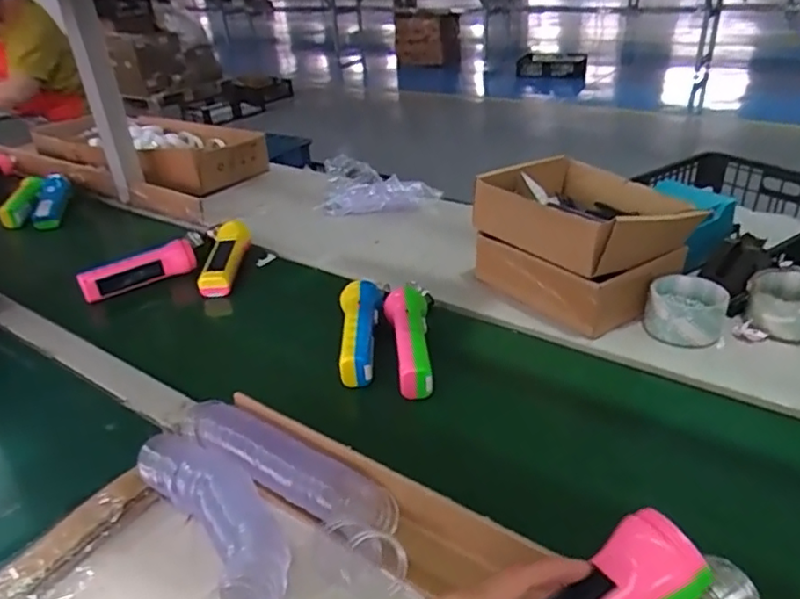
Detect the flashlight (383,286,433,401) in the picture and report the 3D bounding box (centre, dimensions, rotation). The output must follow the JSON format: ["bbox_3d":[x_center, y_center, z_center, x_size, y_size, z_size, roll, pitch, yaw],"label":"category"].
[{"bbox_3d":[0.012,0.042,0.687,0.055,0.052,0.175,-5,30,-2],"label":"flashlight"}]

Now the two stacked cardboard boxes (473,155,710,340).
[{"bbox_3d":[0.229,-0.087,0.774,0.206,0.128,0.221,-22,35,-28],"label":"two stacked cardboard boxes"}]

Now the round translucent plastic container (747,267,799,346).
[{"bbox_3d":[0.450,0.006,0.699,0.088,0.048,0.095,20,38,35],"label":"round translucent plastic container"}]

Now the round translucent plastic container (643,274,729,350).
[{"bbox_3d":[0.331,0.014,0.700,0.083,0.051,0.086,15,35,29],"label":"round translucent plastic container"}]

